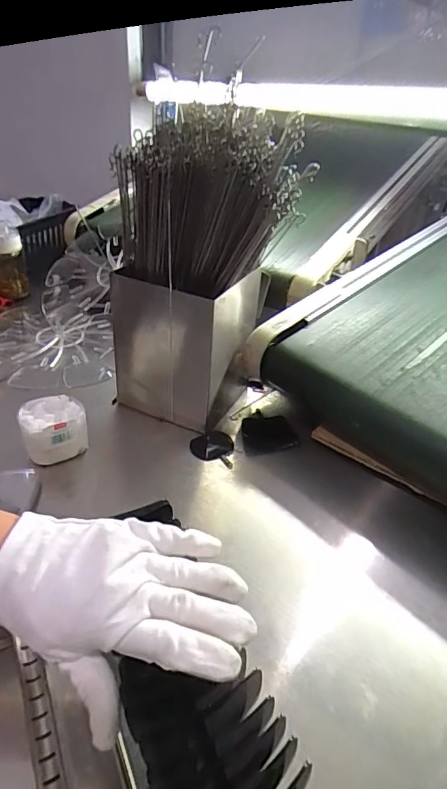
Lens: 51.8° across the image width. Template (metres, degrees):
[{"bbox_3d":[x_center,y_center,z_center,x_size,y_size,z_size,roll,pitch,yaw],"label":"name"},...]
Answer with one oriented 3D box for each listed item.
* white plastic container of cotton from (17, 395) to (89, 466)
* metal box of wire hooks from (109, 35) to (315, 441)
[{"bbox_3d":[-0.217,0.050,0.594,0.074,0.071,0.072,-15,39,-26],"label":"white plastic container of cotton"},{"bbox_3d":[-0.037,-0.152,0.632,0.223,0.379,0.174,19,37,20],"label":"metal box of wire hooks"}]

